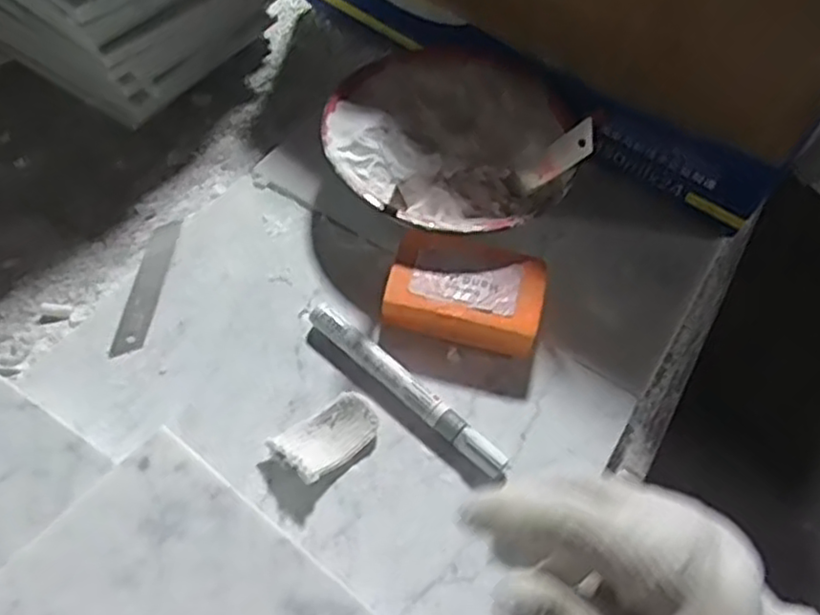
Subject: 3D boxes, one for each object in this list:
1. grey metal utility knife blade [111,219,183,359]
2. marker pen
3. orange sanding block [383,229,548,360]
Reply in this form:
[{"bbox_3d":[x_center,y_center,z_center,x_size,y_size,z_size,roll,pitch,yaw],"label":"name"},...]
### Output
[{"bbox_3d":[-0.165,-0.015,0.460,0.021,0.004,0.107,-1,53,3],"label":"grey metal utility knife blade"},{"bbox_3d":[-0.003,0.045,0.419,0.143,0.014,0.016,38,62,19],"label":"marker pen"},{"bbox_3d":[0.034,-0.008,0.451,0.094,0.036,0.064,15,57,5],"label":"orange sanding block"}]

